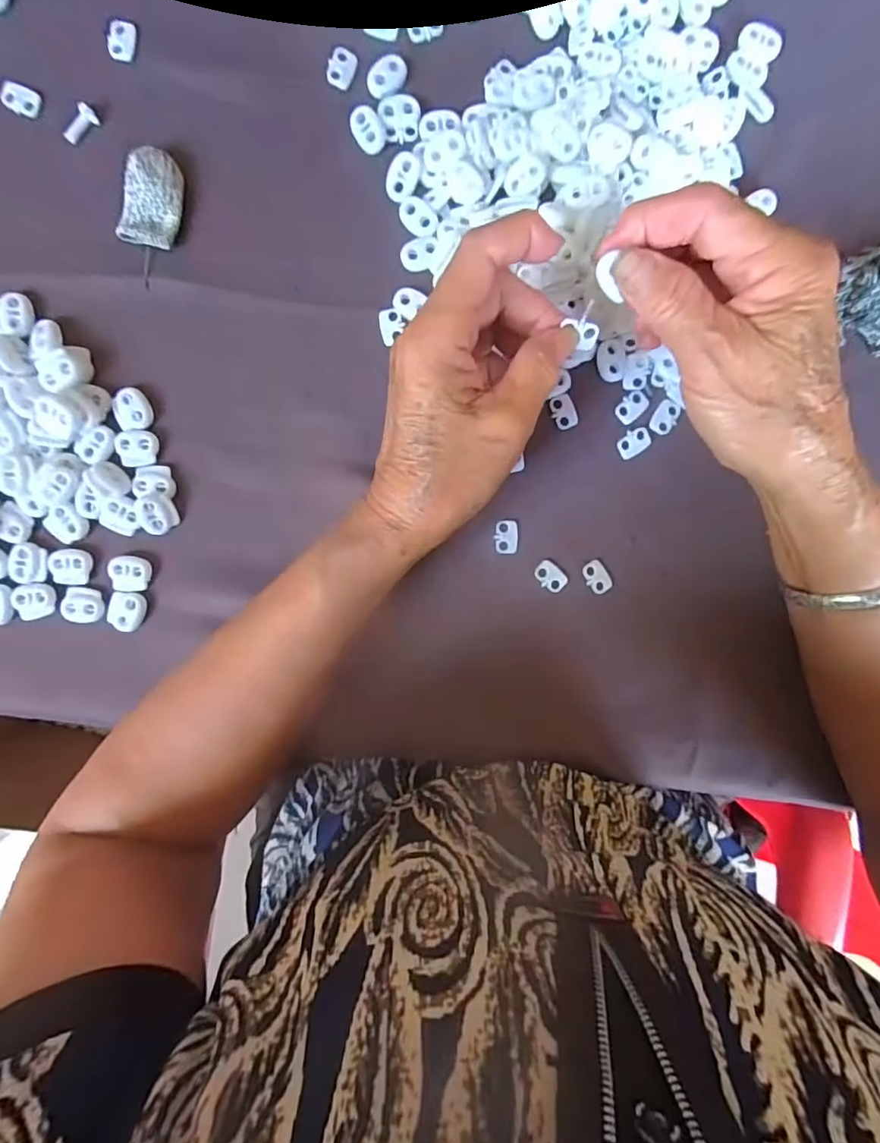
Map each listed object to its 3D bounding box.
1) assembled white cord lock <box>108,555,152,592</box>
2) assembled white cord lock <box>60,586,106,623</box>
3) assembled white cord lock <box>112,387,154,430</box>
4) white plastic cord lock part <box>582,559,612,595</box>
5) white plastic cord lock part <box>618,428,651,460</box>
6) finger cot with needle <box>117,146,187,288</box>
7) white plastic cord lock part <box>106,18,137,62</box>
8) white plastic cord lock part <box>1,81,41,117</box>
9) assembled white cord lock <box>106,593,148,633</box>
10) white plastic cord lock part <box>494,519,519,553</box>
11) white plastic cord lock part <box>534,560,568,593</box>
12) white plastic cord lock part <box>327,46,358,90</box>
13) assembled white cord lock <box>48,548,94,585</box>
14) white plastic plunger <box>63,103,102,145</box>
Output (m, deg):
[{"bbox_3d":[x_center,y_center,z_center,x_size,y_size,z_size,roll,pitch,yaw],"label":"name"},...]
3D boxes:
[{"bbox_3d":[-0.170,0.001,0.299,0.020,0.005,0.019,3,95,-2],"label":"assembled white cord lock"},{"bbox_3d":[-0.195,0.019,0.297,0.022,0.005,0.019,9,94,-3],"label":"assembled white cord lock"},{"bbox_3d":[-0.166,-0.087,0.295,0.022,0.008,0.022,0,93,-5],"label":"assembled white cord lock"},{"bbox_3d":[0.090,0.004,0.309,0.013,0.004,0.019,-31,95,1],"label":"white plastic cord lock part"},{"bbox_3d":[0.109,-0.072,0.305,0.019,0.004,0.014,-30,95,1],"label":"white plastic cord lock part"},{"bbox_3d":[-0.151,-0.185,0.285,0.029,0.010,0.061,11,94,-3],"label":"finger cot with needle"},{"bbox_3d":[-0.164,-0.274,0.280,0.013,0.004,0.021,7,94,-2],"label":"white plastic cord lock part"},{"bbox_3d":[-0.218,-0.244,0.282,0.018,0.004,0.014,18,94,-3],"label":"white plastic cord lock part"},{"bbox_3d":[-0.173,0.022,0.300,0.018,0.005,0.021,13,94,-3],"label":"assembled white cord lock"},{"bbox_3d":[0.037,-0.020,0.307,0.014,0.004,0.019,-3,95,-2],"label":"white plastic cord lock part"},{"bbox_3d":[0.063,0.003,0.309,0.018,0.004,0.014,33,93,-4],"label":"white plastic cord lock part"},{"bbox_3d":[-0.051,-0.263,0.285,0.014,0.004,0.020,18,94,-3],"label":"white plastic cord lock part"},{"bbox_3d":[-0.203,-0.002,0.300,0.021,0.005,0.019,6,94,-2],"label":"assembled white cord lock"},{"bbox_3d":[-0.187,-0.232,0.282,0.009,0.007,0.021,42,92,-4],"label":"white plastic plunger"}]

